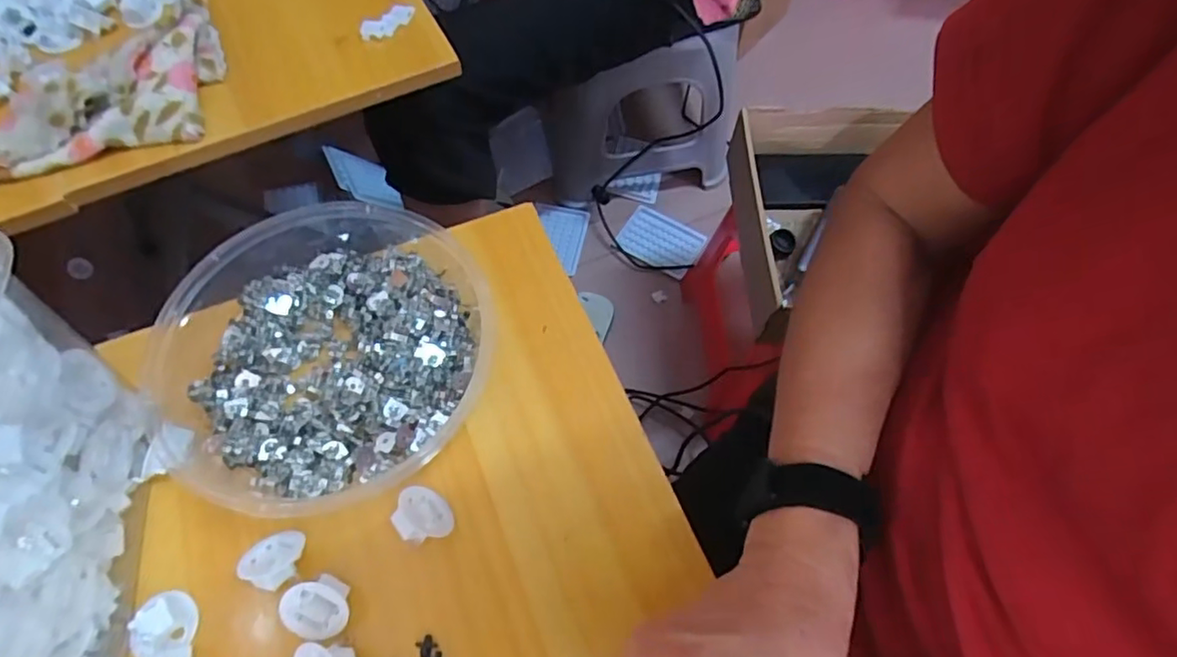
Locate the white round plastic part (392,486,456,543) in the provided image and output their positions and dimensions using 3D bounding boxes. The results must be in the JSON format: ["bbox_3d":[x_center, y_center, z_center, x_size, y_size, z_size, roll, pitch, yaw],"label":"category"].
[{"bbox_3d":[-0.087,0.100,0.328,0.030,0.022,0.028,2,63,-3],"label":"white round plastic part"}]

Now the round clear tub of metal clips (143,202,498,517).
[{"bbox_3d":[-0.151,0.010,0.358,0.198,0.043,0.178,-36,71,-19],"label":"round clear tub of metal clips"}]

